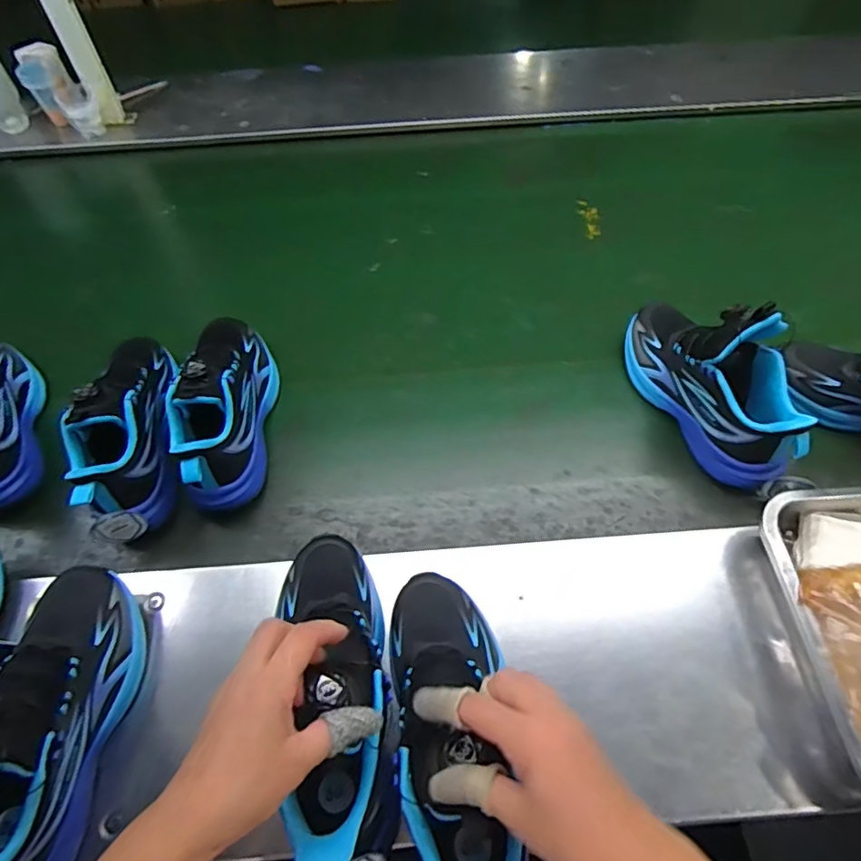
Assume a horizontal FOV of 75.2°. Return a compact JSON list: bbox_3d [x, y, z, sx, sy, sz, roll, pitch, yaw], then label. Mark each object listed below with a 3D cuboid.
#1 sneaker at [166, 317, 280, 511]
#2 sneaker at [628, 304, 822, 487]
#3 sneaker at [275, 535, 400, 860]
[{"bbox_3d":[-0.223,-0.037,0.609,0.082,0.110,0.239,-5,56,-4],"label":"sneaker"},{"bbox_3d":[0.305,-0.064,0.605,0.084,0.154,0.247,-22,59,-13],"label":"sneaker"},{"bbox_3d":[-0.076,0.194,0.426,0.088,0.105,0.254,-11,51,-3],"label":"sneaker"}]

